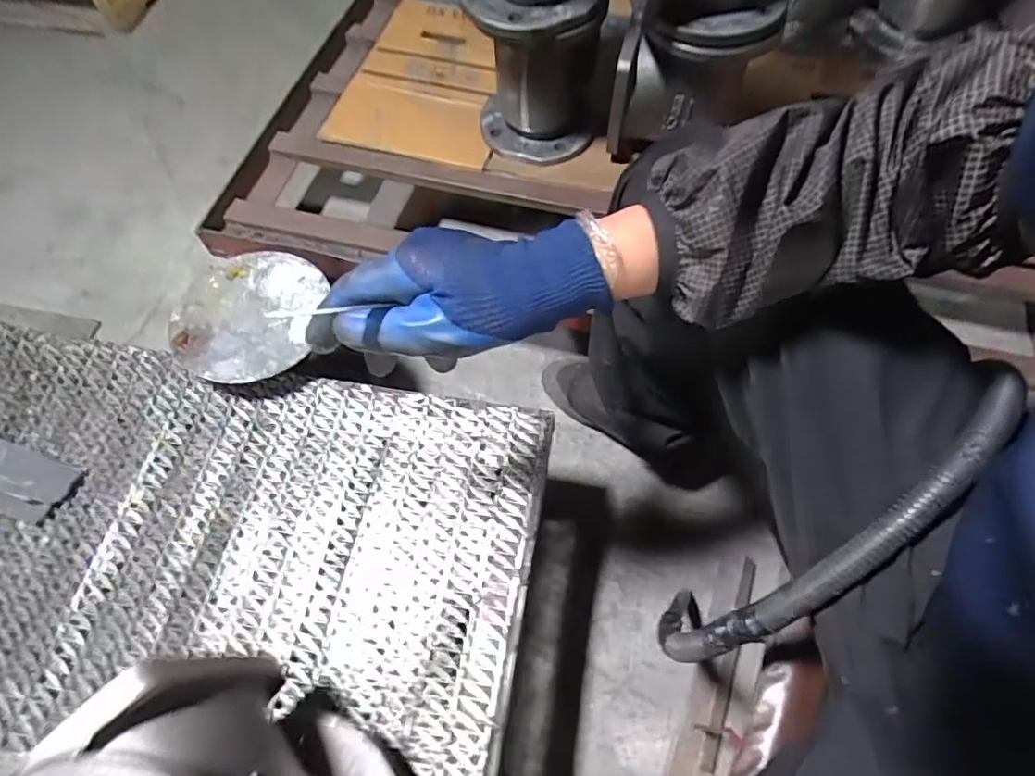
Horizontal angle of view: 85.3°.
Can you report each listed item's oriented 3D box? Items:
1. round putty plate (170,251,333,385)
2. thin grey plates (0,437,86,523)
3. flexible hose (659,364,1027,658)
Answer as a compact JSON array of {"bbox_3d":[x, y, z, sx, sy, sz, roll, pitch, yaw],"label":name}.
[{"bbox_3d":[-0.292,-0.080,0.603,0.153,0.012,0.161,-1,61,1],"label":"round putty plate"},{"bbox_3d":[-0.508,0.086,0.558,0.130,0.018,0.061,16,63,10],"label":"thin grey plates"},{"bbox_3d":[0.209,0.113,0.398,0.139,0.325,0.051,-3,50,-49],"label":"flexible hose"}]

